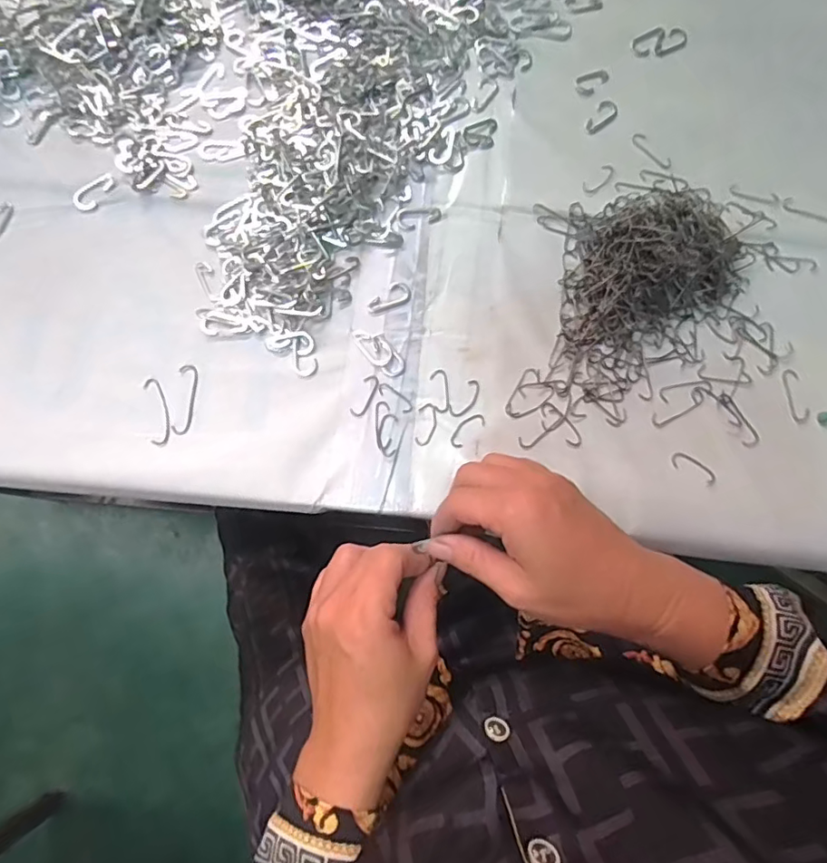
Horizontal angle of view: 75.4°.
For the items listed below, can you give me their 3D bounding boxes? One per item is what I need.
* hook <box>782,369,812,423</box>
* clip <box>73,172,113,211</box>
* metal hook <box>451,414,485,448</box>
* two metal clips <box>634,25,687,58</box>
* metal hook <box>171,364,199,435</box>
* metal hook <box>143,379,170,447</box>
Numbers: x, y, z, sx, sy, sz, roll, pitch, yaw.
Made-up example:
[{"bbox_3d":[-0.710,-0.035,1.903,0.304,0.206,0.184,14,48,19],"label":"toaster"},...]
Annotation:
[{"bbox_3d":[0.298,-0.027,0.418,0.012,0.004,0.043,-12,81,9],"label":"hook"},{"bbox_3d":[-0.258,-0.194,0.430,0.020,0.004,0.038,30,78,6],"label":"clip"},{"bbox_3d":[0.040,-0.002,0.401,0.032,0.004,0.014,-42,81,-9],"label":"metal hook"},{"bbox_3d":[0.225,-0.356,0.488,0.052,0.004,0.029,-24,78,-6],"label":"two metal clips"},{"bbox_3d":[-0.171,-0.024,0.401,0.014,0.004,0.053,3,77,0],"label":"metal hook"},{"bbox_3d":[-0.190,-0.015,0.397,0.014,0.004,0.053,-14,78,-4],"label":"metal hook"}]

